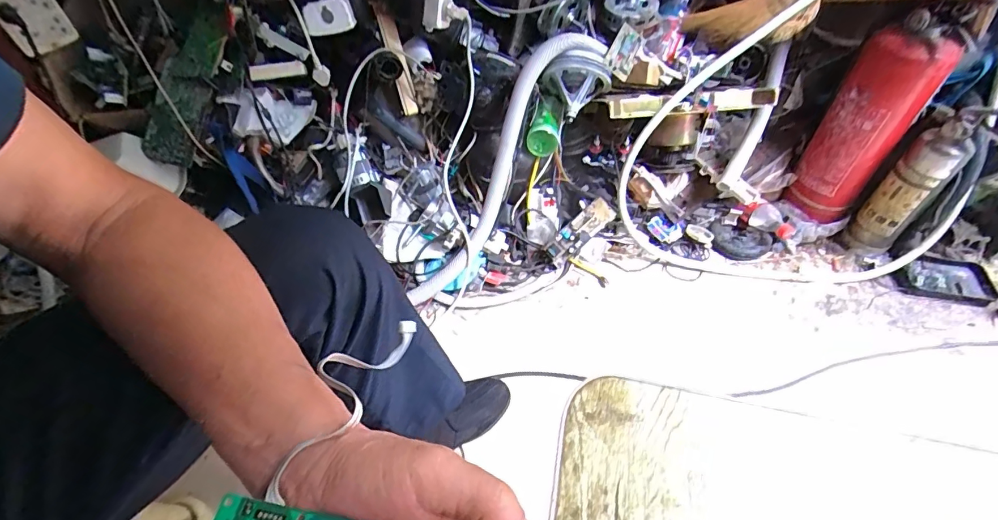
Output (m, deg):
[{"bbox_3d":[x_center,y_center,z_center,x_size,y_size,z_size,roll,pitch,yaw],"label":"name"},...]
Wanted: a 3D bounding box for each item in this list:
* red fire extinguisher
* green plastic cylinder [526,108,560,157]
[{"bbox_3d":[0.734,-0.260,0.929,0.143,0.382,0.134,32,56,27],"label":"red fire extinguisher"},{"bbox_3d":[0.098,-0.279,0.987,0.066,0.070,0.089,9,47,6],"label":"green plastic cylinder"}]

